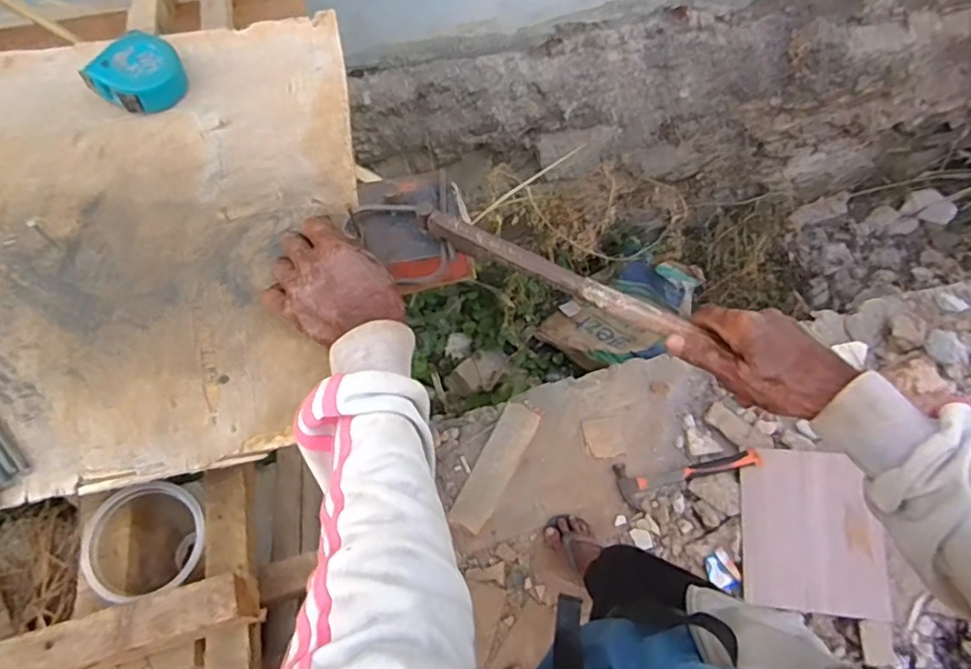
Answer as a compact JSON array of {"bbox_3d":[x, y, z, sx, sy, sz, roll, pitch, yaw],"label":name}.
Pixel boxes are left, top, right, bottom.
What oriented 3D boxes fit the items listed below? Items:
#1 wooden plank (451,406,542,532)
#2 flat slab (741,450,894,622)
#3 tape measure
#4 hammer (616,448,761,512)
[{"bbox_3d":[0.027,0.322,1.522,0.093,0.028,0.331,26,66,10],"label":"wooden plank"},{"bbox_3d":[0.736,0.441,1.389,0.289,0.019,0.337,2,74,12],"label":"flat slab"},{"bbox_3d":[-0.360,-0.276,0.646,0.079,0.039,0.084,21,66,8],"label":"tape measure"},{"bbox_3d":[0.485,0.331,1.482,0.336,0.025,0.105,-14,65,5],"label":"hammer"}]

